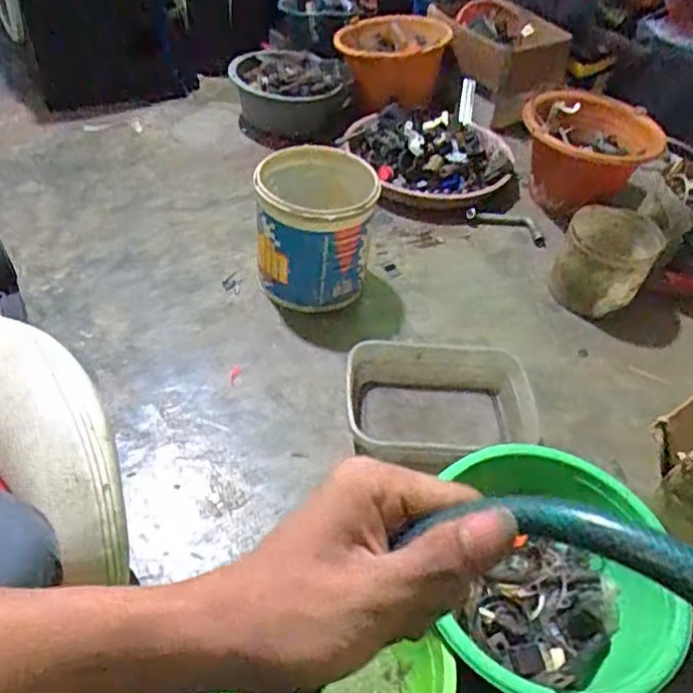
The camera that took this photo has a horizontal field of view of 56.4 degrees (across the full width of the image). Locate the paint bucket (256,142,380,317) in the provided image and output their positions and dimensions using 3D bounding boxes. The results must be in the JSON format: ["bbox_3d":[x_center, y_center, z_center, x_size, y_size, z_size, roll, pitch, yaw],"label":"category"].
[{"bbox_3d":[-0.054,-0.188,1.026,0.174,0.188,0.208,-2,47,-10],"label":"paint bucket"}]

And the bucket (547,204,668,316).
[{"bbox_3d":[0.418,-0.130,1.057,0.134,0.140,0.137,4,46,-4],"label":"bucket"}]

